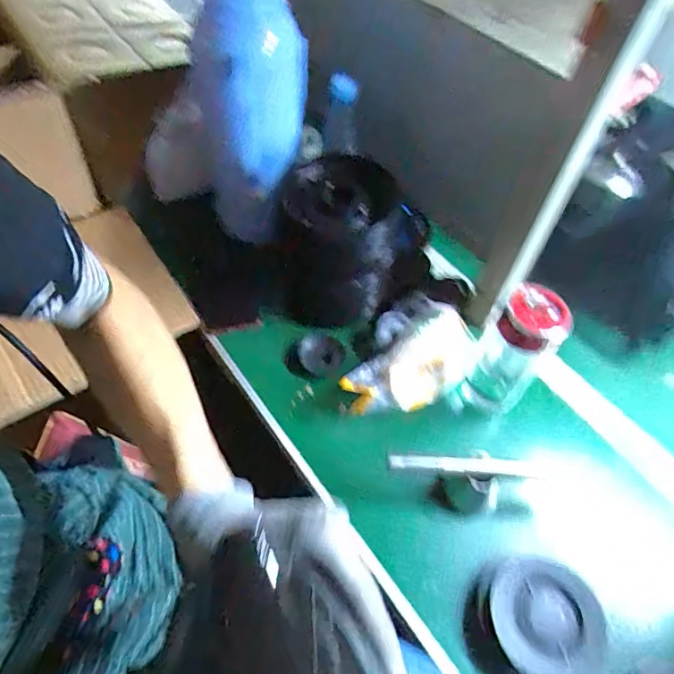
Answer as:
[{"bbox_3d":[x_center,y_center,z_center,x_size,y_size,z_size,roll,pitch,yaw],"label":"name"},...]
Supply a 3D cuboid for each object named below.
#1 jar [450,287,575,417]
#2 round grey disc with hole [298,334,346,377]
[{"bbox_3d":[0.198,0.024,0.583,0.074,0.182,0.061,34,57,18],"label":"jar"},{"bbox_3d":[-0.020,0.021,0.640,0.058,0.015,0.054,3,53,-4],"label":"round grey disc with hole"}]

